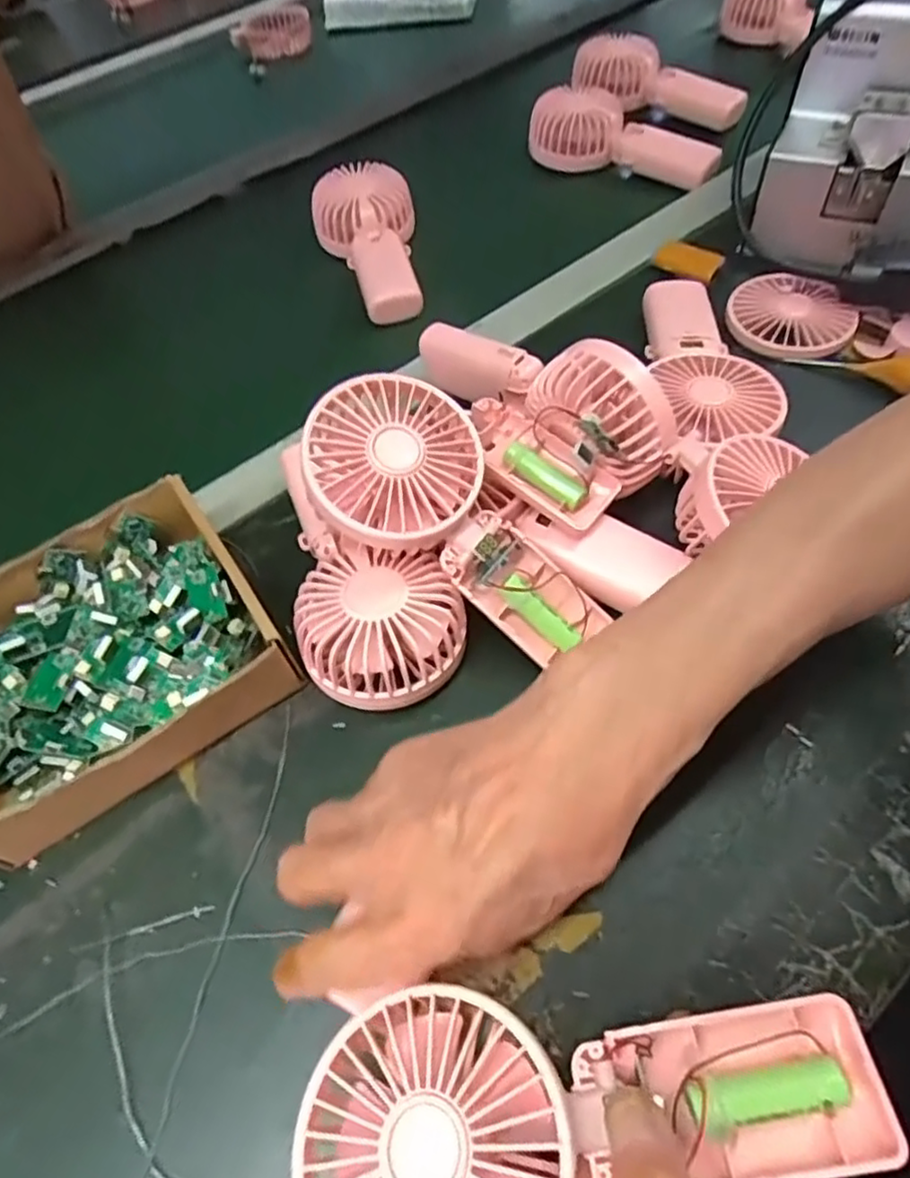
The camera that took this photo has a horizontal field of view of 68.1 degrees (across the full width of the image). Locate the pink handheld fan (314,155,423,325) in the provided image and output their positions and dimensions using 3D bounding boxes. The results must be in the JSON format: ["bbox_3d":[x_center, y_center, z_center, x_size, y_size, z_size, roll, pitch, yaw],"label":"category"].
[{"bbox_3d":[-0.072,-0.296,0.572,0.092,0.041,0.180,-12,56,-2],"label":"pink handheld fan"}]

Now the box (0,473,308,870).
[{"bbox_3d":[-0.181,0.037,0.351,0.172,0.048,0.149,-32,59,-15],"label":"box"}]

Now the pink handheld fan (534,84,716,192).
[{"bbox_3d":[0.158,-0.431,0.641,0.185,0.051,0.062,16,60,16],"label":"pink handheld fan"}]

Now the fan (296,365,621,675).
[{"bbox_3d":[0.002,-0.031,0.348,0.183,0.041,0.088,43,65,-11],"label":"fan"}]

